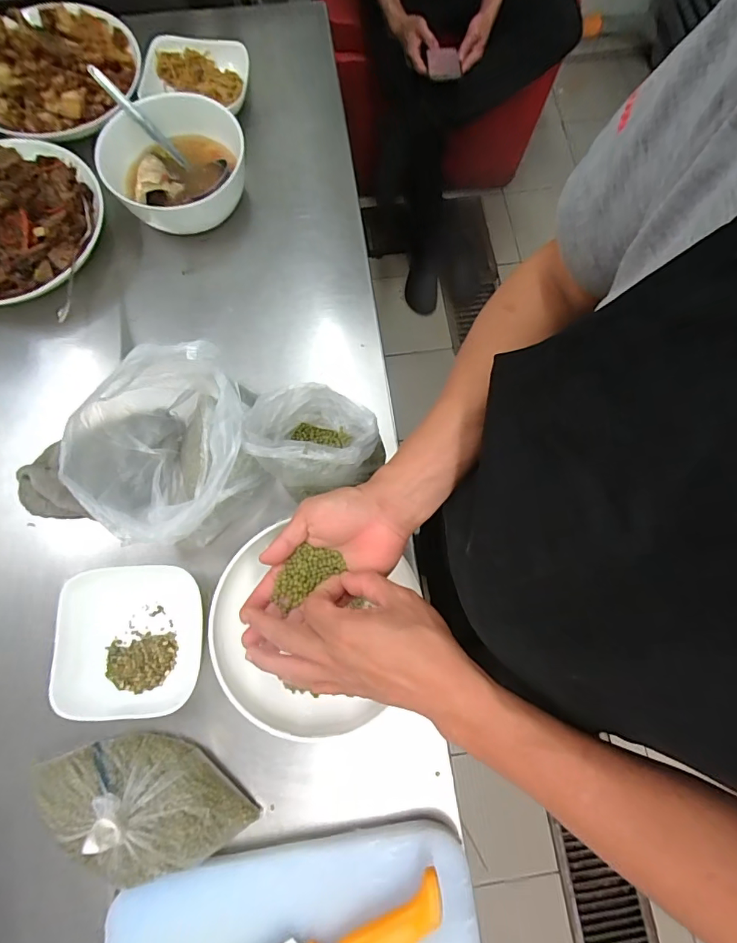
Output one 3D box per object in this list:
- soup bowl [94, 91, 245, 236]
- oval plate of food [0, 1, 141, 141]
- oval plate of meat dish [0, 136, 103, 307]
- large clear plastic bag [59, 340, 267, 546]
[{"bbox_3d":[-0.259,-0.414,0.618,0.182,0.077,0.179,0,75,-1],"label":"soup bowl"},{"bbox_3d":[-0.457,-0.572,0.639,0.247,0.048,0.237,-14,76,-4],"label":"oval plate of food"},{"bbox_3d":[-0.476,-0.326,0.603,0.237,0.050,0.249,16,76,4],"label":"oval plate of meat dish"},{"bbox_3d":[-0.220,-0.019,0.508,0.183,0.104,0.191,-15,76,-4],"label":"large clear plastic bag"}]

